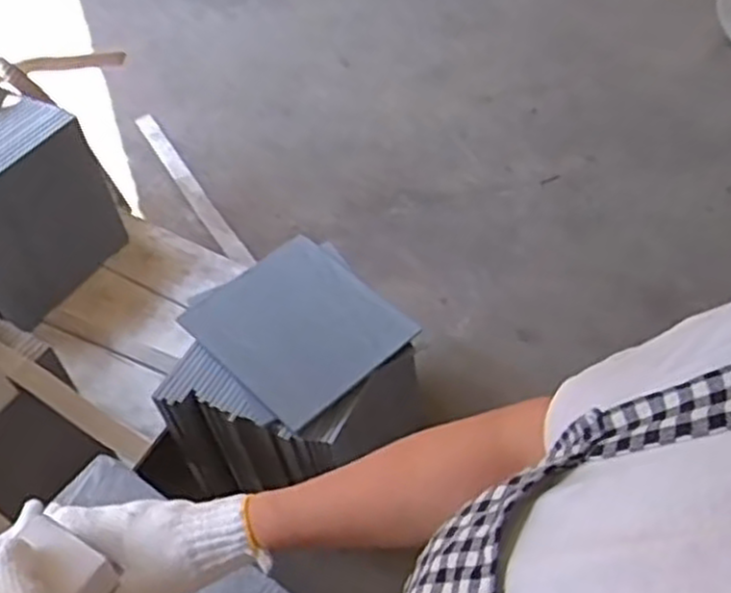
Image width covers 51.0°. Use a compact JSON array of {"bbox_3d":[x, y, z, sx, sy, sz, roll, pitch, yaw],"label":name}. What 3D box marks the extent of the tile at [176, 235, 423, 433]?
[{"bbox_3d":[-0.118,0.046,1.347,0.299,0.017,0.310,-36,59,-29],"label":"tile"}]

